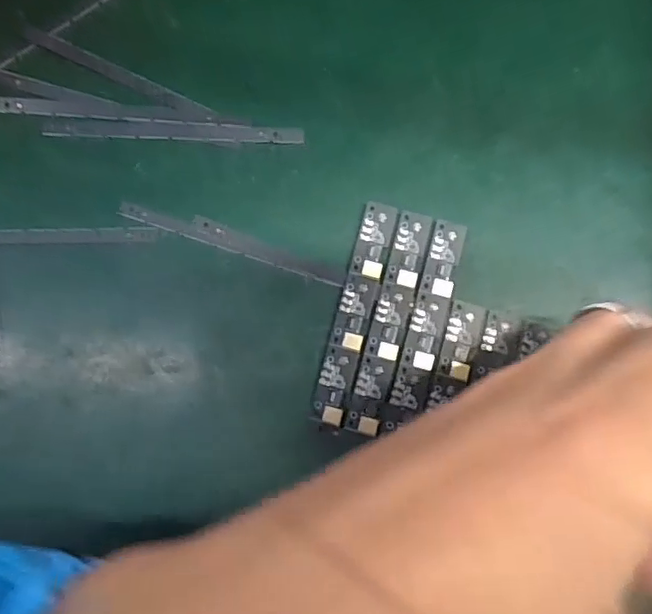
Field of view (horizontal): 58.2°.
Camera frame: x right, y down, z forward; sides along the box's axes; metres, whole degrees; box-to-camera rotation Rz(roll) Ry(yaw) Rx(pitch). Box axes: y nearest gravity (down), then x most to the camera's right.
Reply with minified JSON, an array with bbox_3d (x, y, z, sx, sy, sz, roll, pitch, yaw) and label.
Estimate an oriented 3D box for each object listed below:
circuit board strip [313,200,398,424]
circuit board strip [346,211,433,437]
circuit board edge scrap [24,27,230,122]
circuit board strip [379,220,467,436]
[{"bbox_3d":[0.009,0.002,0.196,0.011,0.004,0.075,15,83,4],"label":"circuit board strip"},{"bbox_3d":[0.021,0.005,0.195,0.012,0.004,0.075,15,83,4],"label":"circuit board strip"},{"bbox_3d":[-0.074,-0.085,0.215,0.084,0.004,0.006,26,84,6],"label":"circuit board edge scrap"},{"bbox_3d":[0.033,0.006,0.195,0.012,0.004,0.072,16,83,5],"label":"circuit board strip"}]

